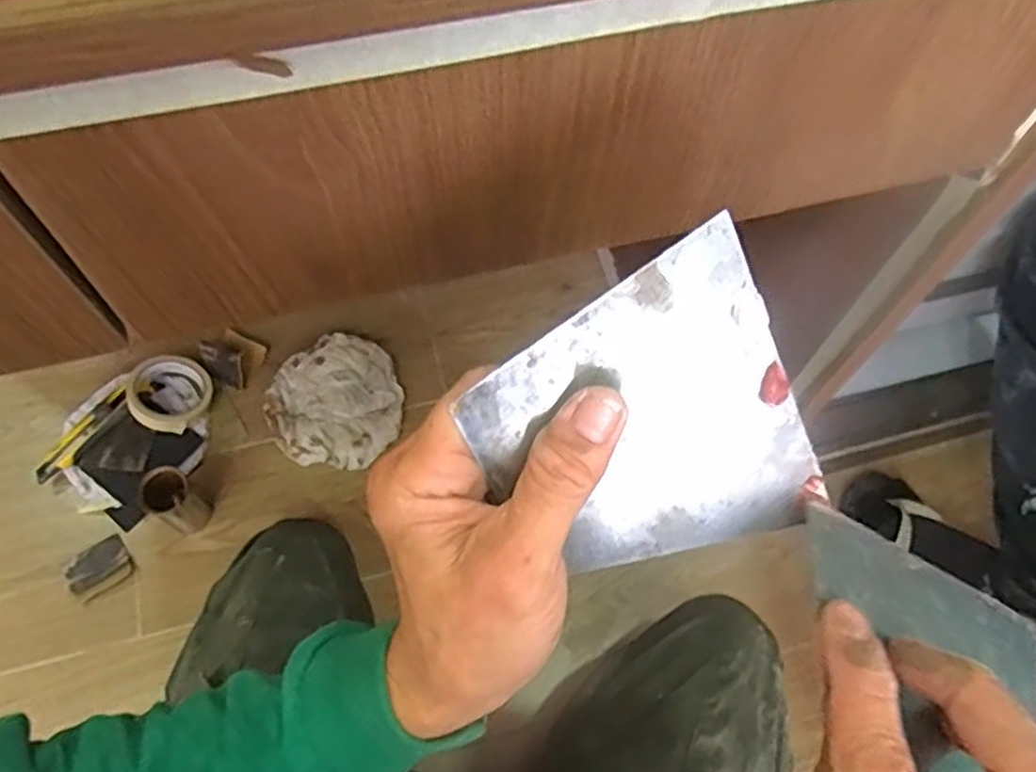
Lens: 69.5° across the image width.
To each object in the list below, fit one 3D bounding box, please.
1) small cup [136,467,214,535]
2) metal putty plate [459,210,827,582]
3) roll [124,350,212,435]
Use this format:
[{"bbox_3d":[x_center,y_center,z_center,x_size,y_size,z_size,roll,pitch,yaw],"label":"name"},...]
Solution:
[{"bbox_3d":[-0.397,0.131,0.860,0.054,0.089,0.052,1,63,-2],"label":"small cup"},{"bbox_3d":[0.038,0.014,0.240,0.097,0.100,0.004,-23,21,7],"label":"metal putty plate"},{"bbox_3d":[-0.444,0.005,0.947,0.104,0.031,0.105,1,63,-2],"label":"roll"}]

